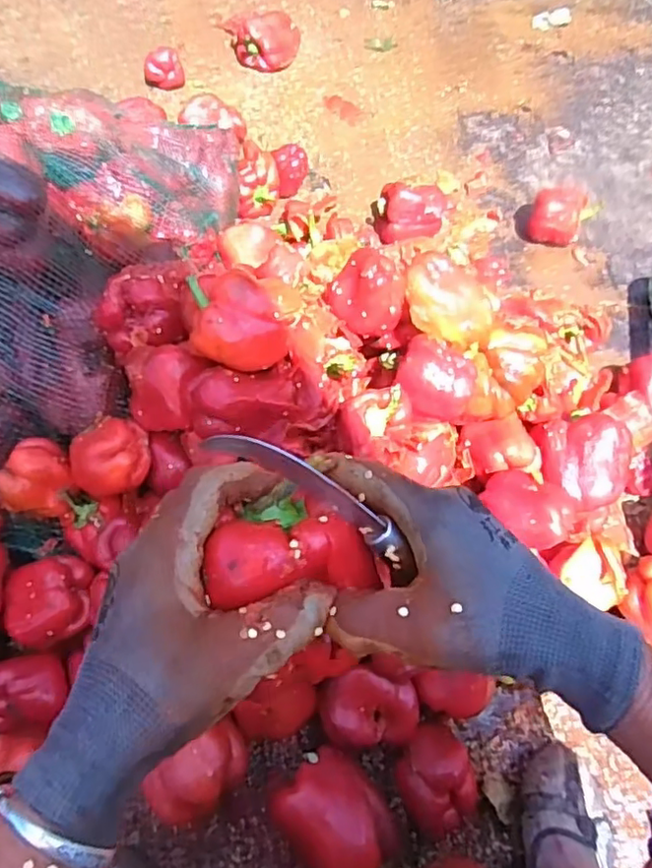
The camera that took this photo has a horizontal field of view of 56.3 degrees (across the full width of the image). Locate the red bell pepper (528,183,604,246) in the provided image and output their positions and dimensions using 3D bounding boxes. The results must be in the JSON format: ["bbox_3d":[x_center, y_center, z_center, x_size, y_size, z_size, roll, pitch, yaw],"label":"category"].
[{"bbox_3d":[0.385,-0.360,1.018,0.092,0.072,0.087,36,67,17],"label":"red bell pepper"}]

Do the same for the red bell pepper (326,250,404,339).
[{"bbox_3d":[0.041,-0.149,0.626,0.073,0.056,0.068,0,62,-1],"label":"red bell pepper"}]

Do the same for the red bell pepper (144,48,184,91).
[{"bbox_3d":[-0.322,-0.725,1.211,0.078,0.056,0.065,-12,63,-7],"label":"red bell pepper"}]

